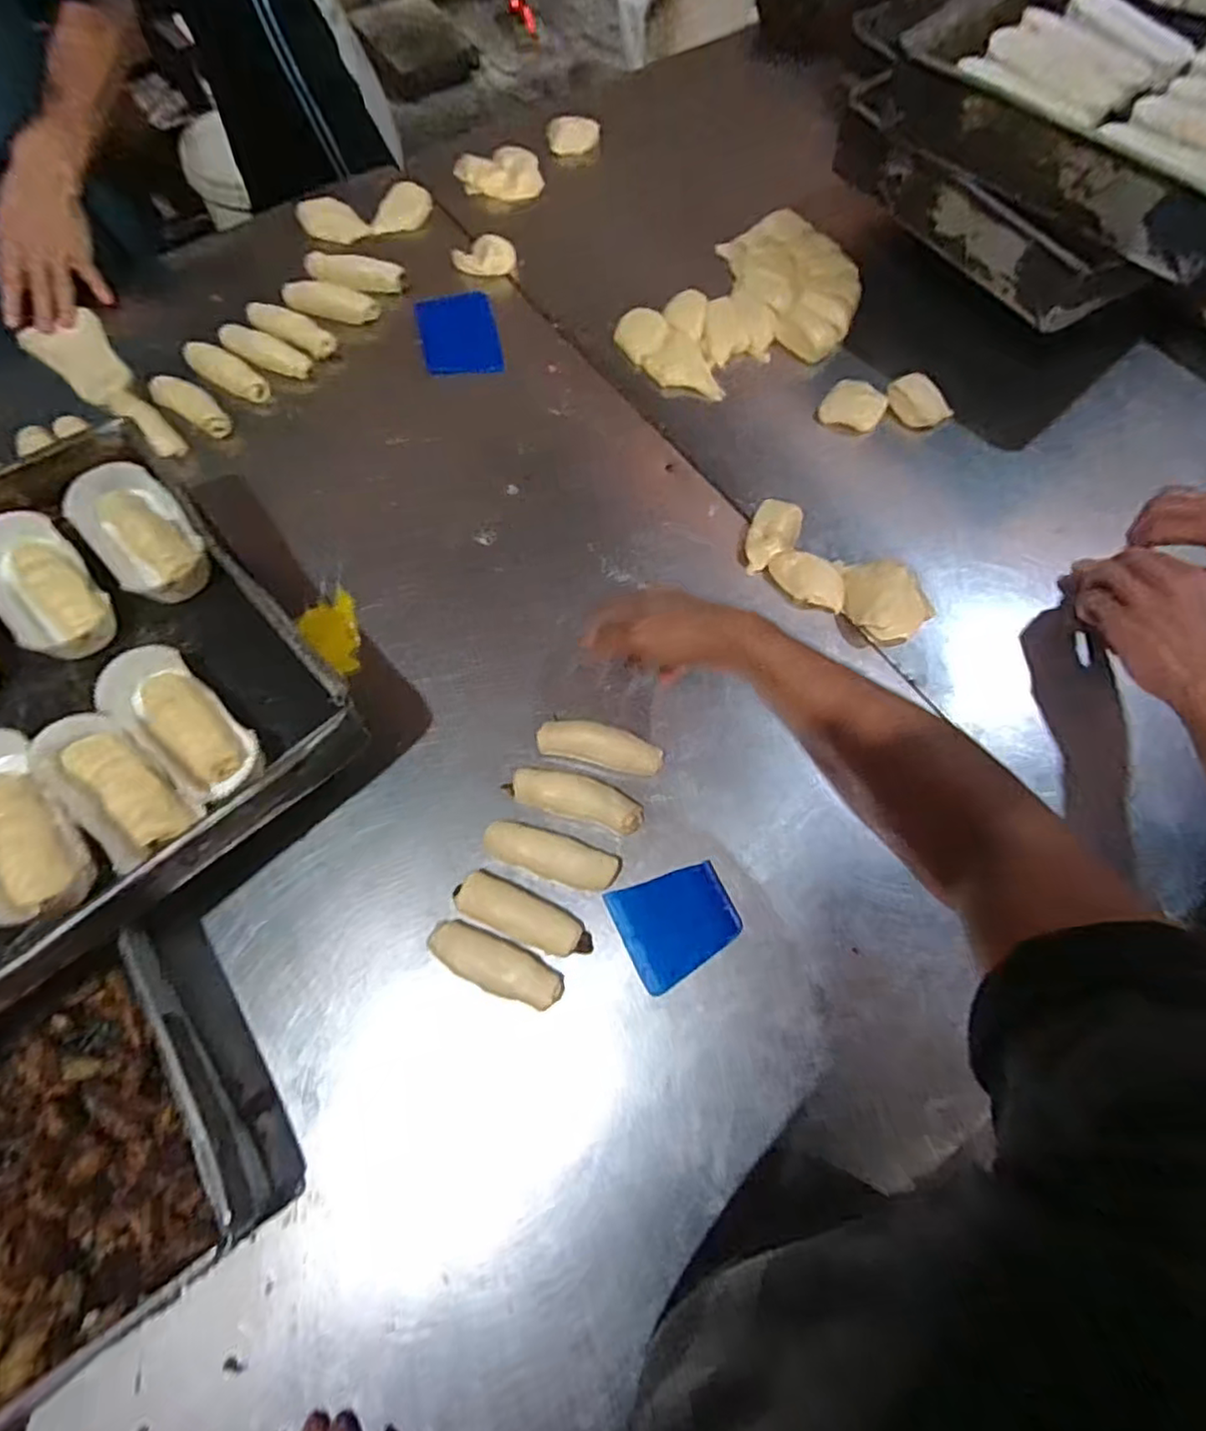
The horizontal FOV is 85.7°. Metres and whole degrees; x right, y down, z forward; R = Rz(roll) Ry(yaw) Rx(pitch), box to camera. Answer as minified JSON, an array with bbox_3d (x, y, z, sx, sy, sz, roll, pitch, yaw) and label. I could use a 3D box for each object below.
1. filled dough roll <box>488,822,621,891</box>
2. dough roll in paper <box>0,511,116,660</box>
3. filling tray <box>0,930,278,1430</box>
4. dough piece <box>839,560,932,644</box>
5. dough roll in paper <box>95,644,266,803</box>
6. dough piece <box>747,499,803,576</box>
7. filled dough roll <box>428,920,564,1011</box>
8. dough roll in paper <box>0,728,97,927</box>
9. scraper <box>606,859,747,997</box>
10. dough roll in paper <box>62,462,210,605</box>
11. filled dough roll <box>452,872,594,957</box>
[{"bbox_3d":[-0.040,0.109,0.504,0.105,0.024,0.031,17,70,6],"label":"filled dough roll"},{"bbox_3d":[-0.458,-0.107,0.531,0.071,0.030,0.146,-42,75,-15],"label":"dough roll in paper"},{"bbox_3d":[-0.423,0.349,0.404,0.396,0.068,0.221,-36,74,-13],"label":"filling tray"},{"bbox_3d":[0.255,-0.106,0.593,0.084,0.039,0.055,35,73,12],"label":"dough piece"},{"bbox_3d":[-0.316,0.006,0.489,0.143,0.031,0.059,42,74,14],"label":"dough roll in paper"},{"bbox_3d":[0.162,-0.169,0.620,0.044,0.023,0.077,19,70,7],"label":"dough piece"},{"bbox_3d":[-0.079,0.185,0.483,0.102,0.031,0.032,23,71,8],"label":"filled dough roll"},{"bbox_3d":[-0.402,0.077,0.439,0.065,0.029,0.140,-34,73,-12],"label":"dough roll in paper"},{"bbox_3d":[0.058,0.158,0.501,0.087,0.007,0.076,-24,71,-9],"label":"scraper"},{"bbox_3d":[-0.392,-0.156,0.549,0.074,0.034,0.156,-39,74,-14],"label":"dough roll in paper"},{"bbox_3d":[-0.060,0.152,0.493,0.106,0.027,0.032,25,71,8],"label":"filled dough roll"}]

